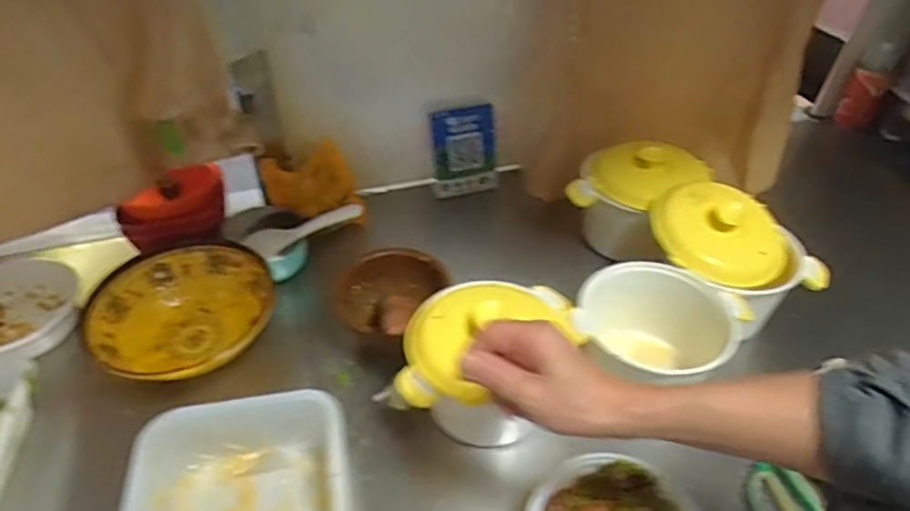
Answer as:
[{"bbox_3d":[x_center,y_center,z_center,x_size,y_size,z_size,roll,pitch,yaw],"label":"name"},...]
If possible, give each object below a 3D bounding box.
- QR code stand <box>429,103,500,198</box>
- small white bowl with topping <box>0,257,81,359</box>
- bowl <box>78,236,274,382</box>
[{"bbox_3d":[0.017,-0.175,1.039,0.112,0.131,0.060,-4,42,-6],"label":"QR code stand"},{"bbox_3d":[-0.601,0.076,0.830,0.158,0.049,0.193,-20,46,-22],"label":"small white bowl with topping"},{"bbox_3d":[-0.356,0.079,0.788,0.206,0.068,0.213,20,45,20],"label":"bowl"}]

